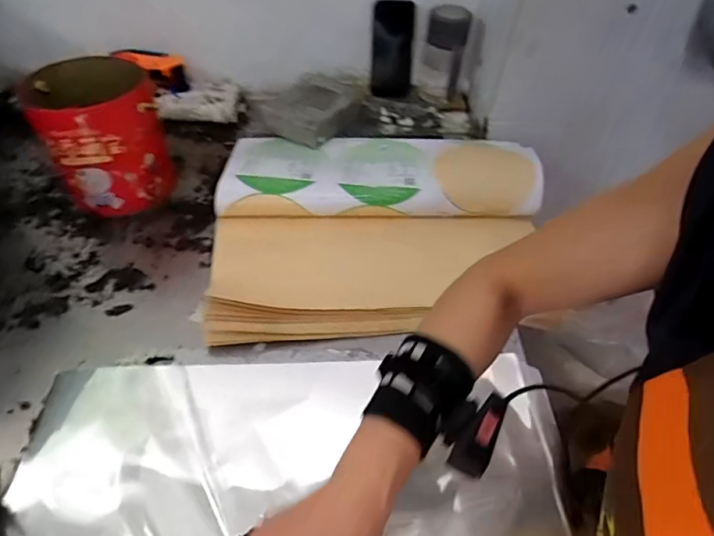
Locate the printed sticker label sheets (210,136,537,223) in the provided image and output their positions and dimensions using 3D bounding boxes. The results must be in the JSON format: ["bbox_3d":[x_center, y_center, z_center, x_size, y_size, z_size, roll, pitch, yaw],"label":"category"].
[{"bbox_3d":[0.042,-0.151,0.780,0.496,0.067,0.179,0,47,-3],"label":"printed sticker label sheets"}]

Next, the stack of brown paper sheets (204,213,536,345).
[{"bbox_3d":[0.023,0.003,0.666,0.445,0.051,0.219,0,47,-3],"label":"stack of brown paper sheets"}]

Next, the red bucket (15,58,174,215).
[{"bbox_3d":[-0.381,-0.198,0.731,0.149,0.202,0.149,-11,49,-13],"label":"red bucket"}]

